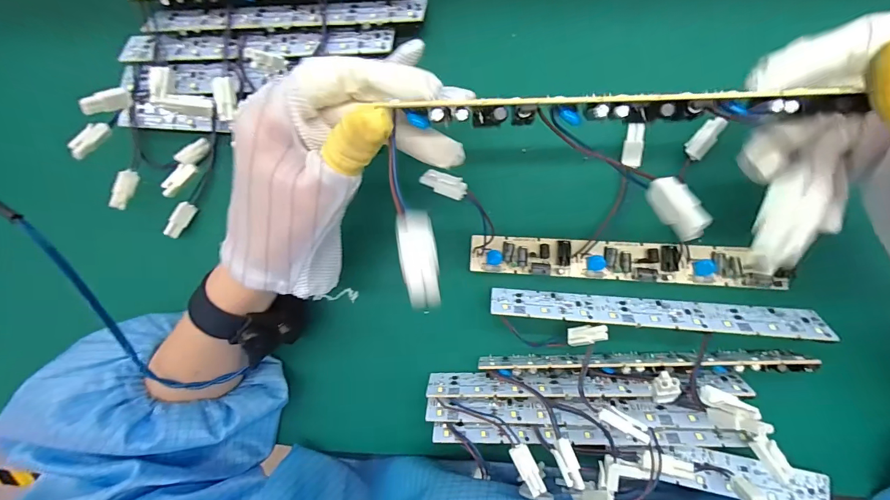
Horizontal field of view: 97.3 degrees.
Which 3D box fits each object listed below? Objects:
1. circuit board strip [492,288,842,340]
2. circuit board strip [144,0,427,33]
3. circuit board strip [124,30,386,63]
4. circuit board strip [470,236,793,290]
[{"bbox_3d":[0.125,0.037,0.240,0.189,0.026,0.006,3,126,8],"label":"circuit board strip"},{"bbox_3d":[-0.105,-0.153,0.253,0.186,0.009,0.019,1,92,7],"label":"circuit board strip"},{"bbox_3d":[-0.127,-0.135,0.259,0.188,0.007,0.020,2,92,7],"label":"circuit board strip"},{"bbox_3d":[0.109,0.007,0.247,0.184,0.007,0.025,3,93,7],"label":"circuit board strip"}]

